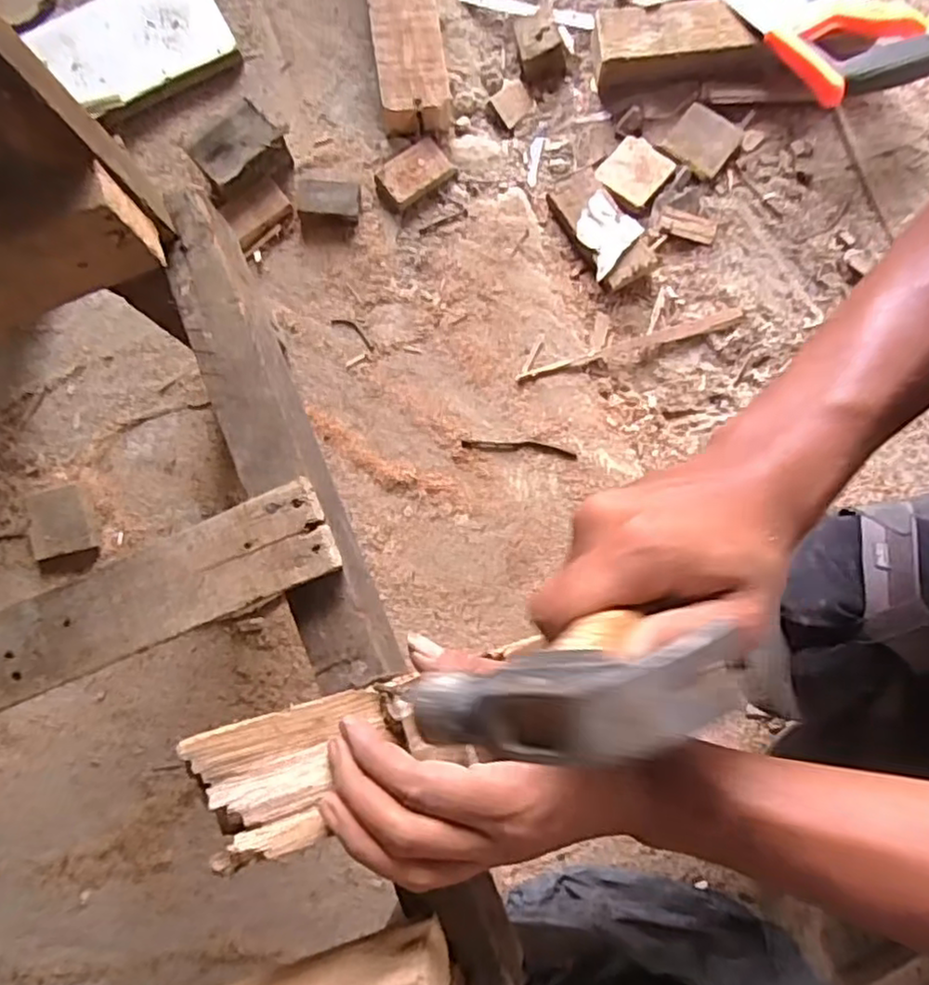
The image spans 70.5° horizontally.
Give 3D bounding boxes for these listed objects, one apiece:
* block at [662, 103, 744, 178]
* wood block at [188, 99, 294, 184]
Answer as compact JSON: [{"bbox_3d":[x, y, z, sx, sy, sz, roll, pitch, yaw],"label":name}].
[{"bbox_3d":[0.229,-0.340,0.636,0.058,0.011,0.066,34,80,6],"label":"block"},{"bbox_3d":[-0.203,-0.308,0.596,0.071,0.039,0.055,-40,80,-3],"label":"wood block"}]

